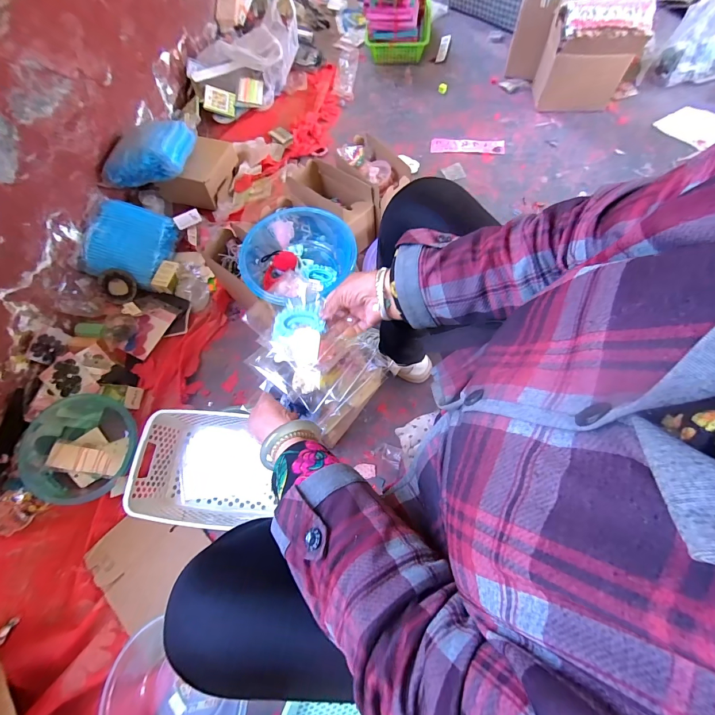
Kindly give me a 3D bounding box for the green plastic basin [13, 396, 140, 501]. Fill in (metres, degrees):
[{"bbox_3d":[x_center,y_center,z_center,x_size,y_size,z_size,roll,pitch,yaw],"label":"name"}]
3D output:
[{"bbox_3d":[-0.622,0.209,0.758,0.251,0.072,0.219,-11,66,-3],"label":"green plastic basin"}]

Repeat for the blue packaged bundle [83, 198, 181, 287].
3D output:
[{"bbox_3d":[-0.628,-0.315,0.949,0.199,0.059,0.219,15,73,-12],"label":"blue packaged bundle"}]

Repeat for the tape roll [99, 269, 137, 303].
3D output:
[{"bbox_3d":[-0.639,-0.188,0.910,0.091,0.019,0.091,-2,111,-6],"label":"tape roll"}]

